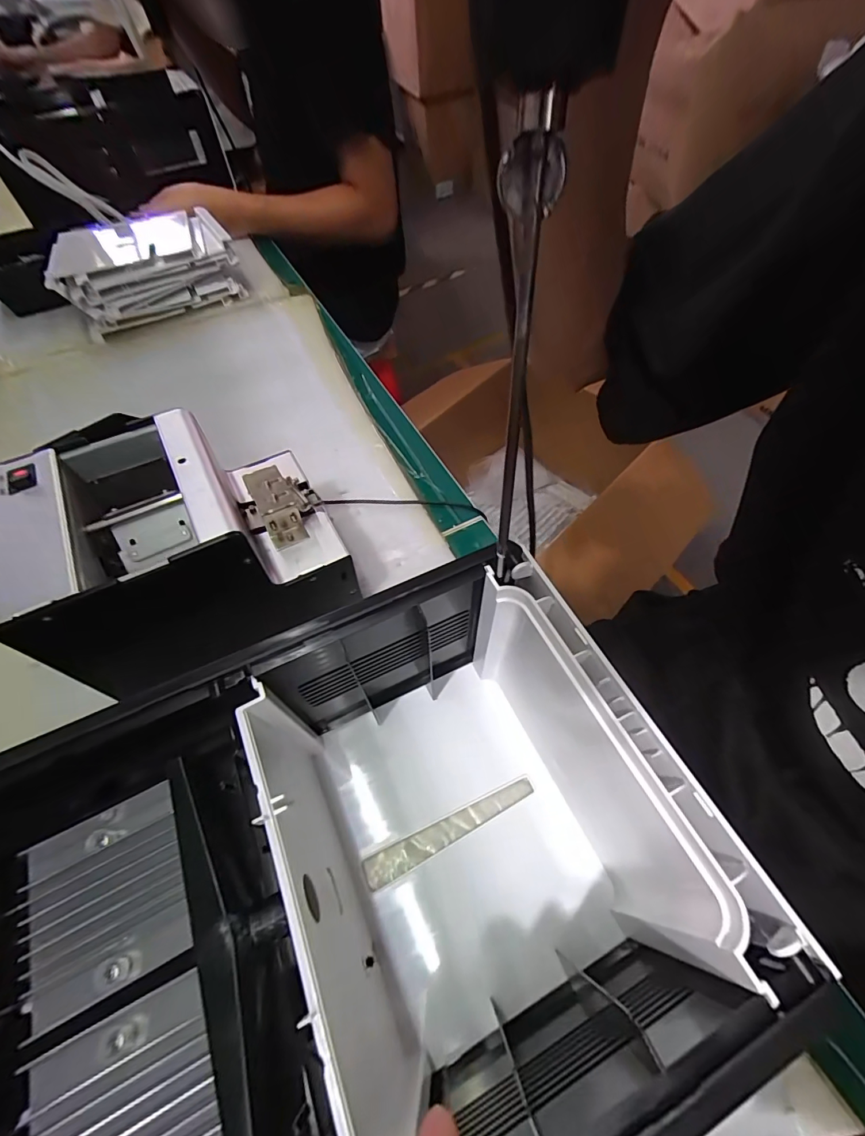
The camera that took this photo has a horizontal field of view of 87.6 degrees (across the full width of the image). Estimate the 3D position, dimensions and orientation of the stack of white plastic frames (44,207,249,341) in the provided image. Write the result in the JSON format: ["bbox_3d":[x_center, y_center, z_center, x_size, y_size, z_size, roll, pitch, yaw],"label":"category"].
[{"bbox_3d":[-0.393,-0.407,0.618,0.208,0.078,0.156,-30,61,-17],"label":"stack of white plastic frames"}]

